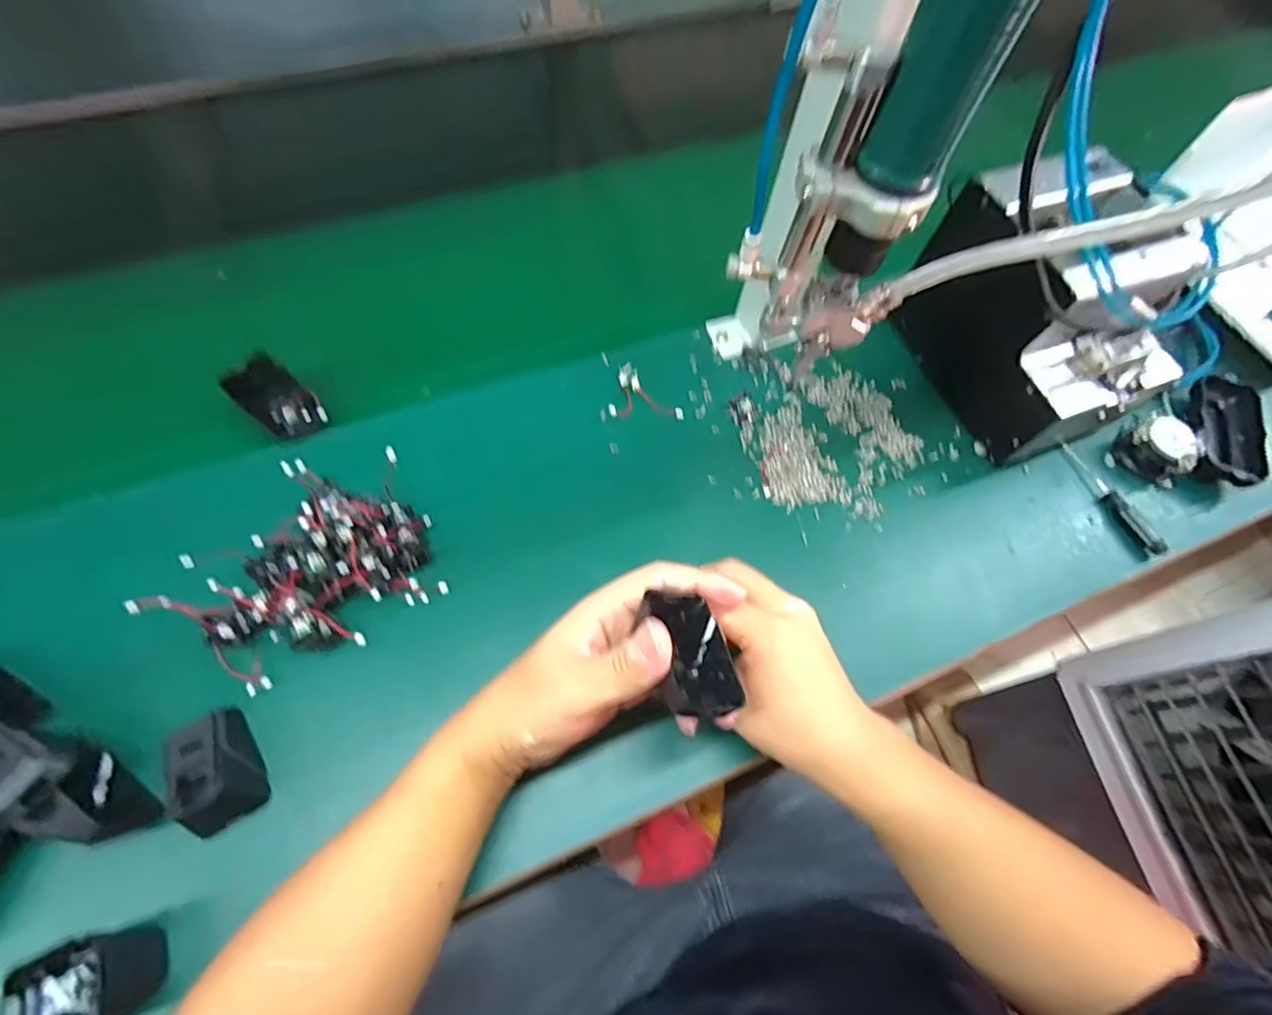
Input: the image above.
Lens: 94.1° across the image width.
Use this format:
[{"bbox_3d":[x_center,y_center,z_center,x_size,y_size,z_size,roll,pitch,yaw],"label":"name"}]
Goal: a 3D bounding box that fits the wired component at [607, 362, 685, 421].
[{"bbox_3d":[0.012,-0.096,0.503,0.061,0.011,0.050,12,64,1],"label":"wired component"}]

